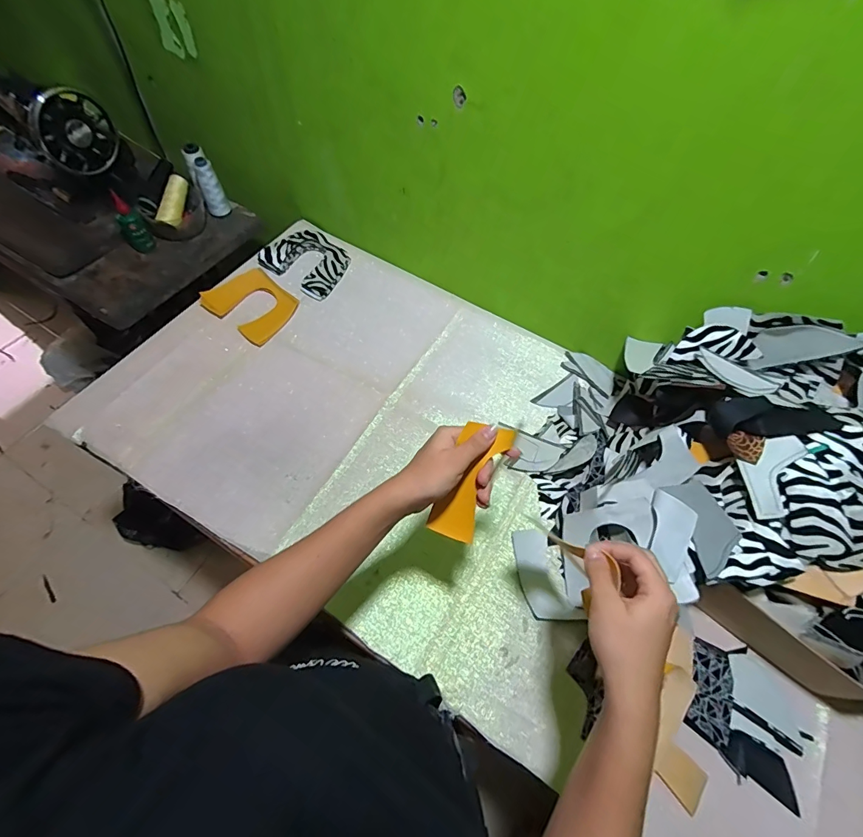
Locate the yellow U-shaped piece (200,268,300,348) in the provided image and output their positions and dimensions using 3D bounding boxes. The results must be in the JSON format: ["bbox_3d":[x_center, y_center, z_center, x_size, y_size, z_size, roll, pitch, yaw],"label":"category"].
[{"bbox_3d":[-0.333,-0.218,0.784,0.148,0.020,0.127,32,63,13],"label":"yellow U-shaped piece"}]

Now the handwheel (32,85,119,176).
[{"bbox_3d":[-0.651,-0.525,0.771,0.033,0.132,0.138,16,61,5],"label":"handwheel"}]

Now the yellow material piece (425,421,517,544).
[{"bbox_3d":[0.039,0.064,0.419,0.049,0.027,0.126,27,103,10],"label":"yellow material piece"}]

